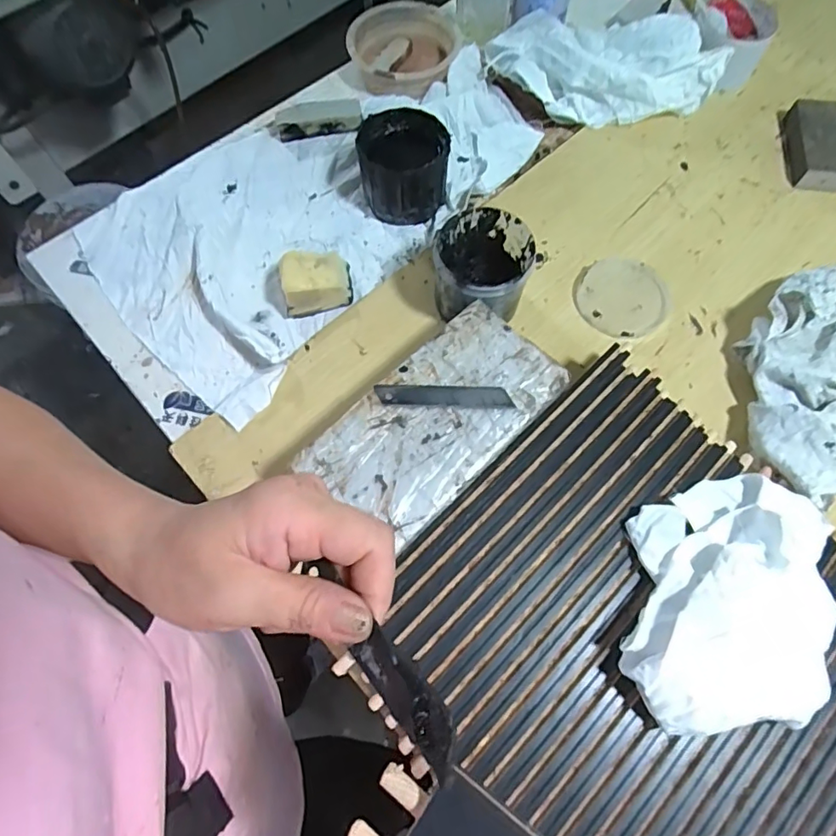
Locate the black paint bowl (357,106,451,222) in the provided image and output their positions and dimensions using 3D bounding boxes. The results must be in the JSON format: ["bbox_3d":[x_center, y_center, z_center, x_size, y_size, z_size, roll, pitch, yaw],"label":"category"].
[{"bbox_3d":[-0.015,-0.250,0.525,0.082,0.063,0.082,0,69,1],"label":"black paint bowl"}]

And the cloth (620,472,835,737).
[{"bbox_3d":[0.193,0.110,0.334,0.119,0.046,0.164,12,69,5],"label":"cloth"}]

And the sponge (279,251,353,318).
[{"bbox_3d":[-0.096,-0.130,0.499,0.066,0.039,0.053,-15,69,-5],"label":"sponge"}]

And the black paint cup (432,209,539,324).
[{"bbox_3d":[0.055,-0.125,0.467,0.078,0.074,0.082,0,69,1],"label":"black paint cup"}]

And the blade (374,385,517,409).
[{"bbox_3d":[0.019,-0.017,0.393,0.099,0.004,0.018,1,69,1],"label":"blade"}]

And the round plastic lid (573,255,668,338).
[{"bbox_3d":[0.191,-0.113,0.495,0.083,0.012,0.080,0,69,1],"label":"round plastic lid"}]

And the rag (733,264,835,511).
[{"bbox_3d":[0.334,-0.037,0.437,0.199,0.067,0.166,-23,70,-8],"label":"rag"}]

